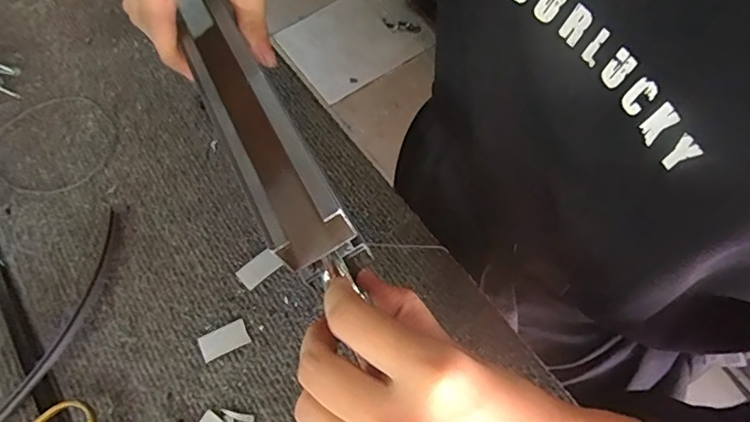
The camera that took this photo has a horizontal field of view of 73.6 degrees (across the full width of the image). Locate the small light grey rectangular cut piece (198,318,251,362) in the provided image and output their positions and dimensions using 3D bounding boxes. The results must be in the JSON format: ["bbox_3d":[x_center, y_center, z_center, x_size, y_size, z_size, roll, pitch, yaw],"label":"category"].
[{"bbox_3d":[-0.098,0.083,0.323,0.030,0.004,0.017,-25,64,-10],"label":"small light grey rectangular cut piece"}]

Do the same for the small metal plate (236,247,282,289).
[{"bbox_3d":[-0.080,0.039,0.344,0.028,0.004,0.017,-40,74,-12],"label":"small metal plate"}]

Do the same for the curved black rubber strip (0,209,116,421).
[{"bbox_3d":[-0.279,0.122,0.307,0.308,0.011,0.091,-40,68,-17],"label":"curved black rubber strip"}]

